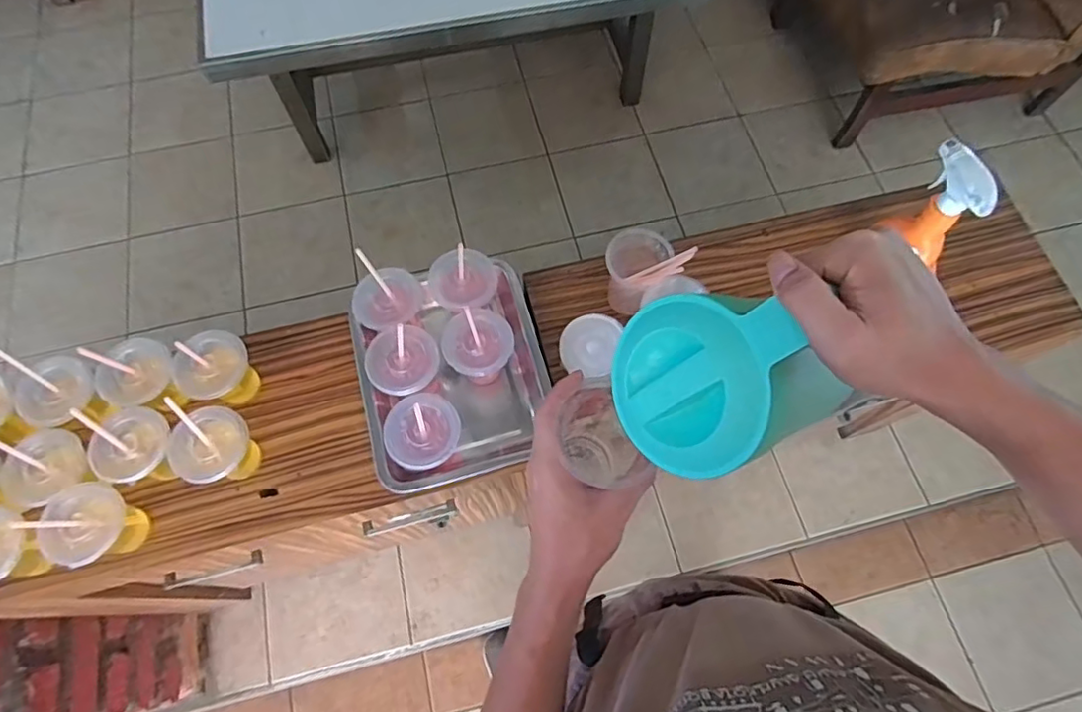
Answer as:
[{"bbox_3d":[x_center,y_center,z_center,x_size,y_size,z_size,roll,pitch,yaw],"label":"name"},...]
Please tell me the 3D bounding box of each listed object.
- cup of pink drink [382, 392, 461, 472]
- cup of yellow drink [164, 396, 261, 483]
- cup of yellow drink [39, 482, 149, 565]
[{"bbox_3d":[-0.148,0.102,0.765,0.092,0.086,0.092,0,68,0],"label":"cup of pink drink"},{"bbox_3d":[-0.406,0.113,0.744,0.085,0.127,0.091,20,69,8],"label":"cup of yellow drink"},{"bbox_3d":[-0.536,0.207,0.719,0.083,0.104,0.092,-1,68,0],"label":"cup of yellow drink"}]

